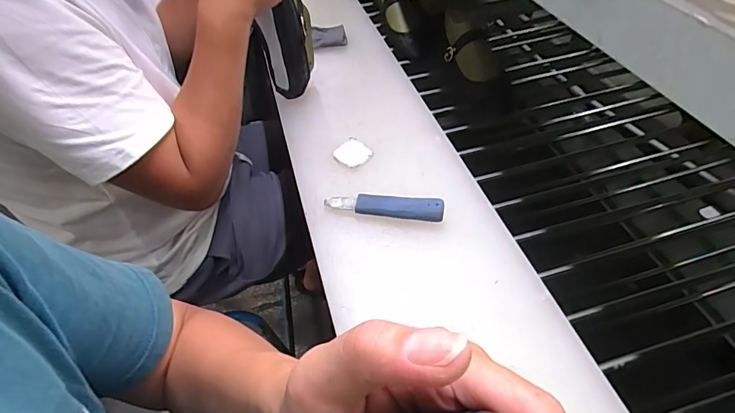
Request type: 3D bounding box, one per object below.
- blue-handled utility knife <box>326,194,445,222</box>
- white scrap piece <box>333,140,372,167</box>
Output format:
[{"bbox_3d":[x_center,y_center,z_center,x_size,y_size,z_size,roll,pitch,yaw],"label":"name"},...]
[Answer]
[{"bbox_3d":[0.022,-0.002,0.583,0.156,0.020,0.029,6,49,10],"label":"blue-handled utility knife"},{"bbox_3d":[-0.024,-0.081,0.669,0.050,0.004,0.051,0,56,1],"label":"white scrap piece"}]

